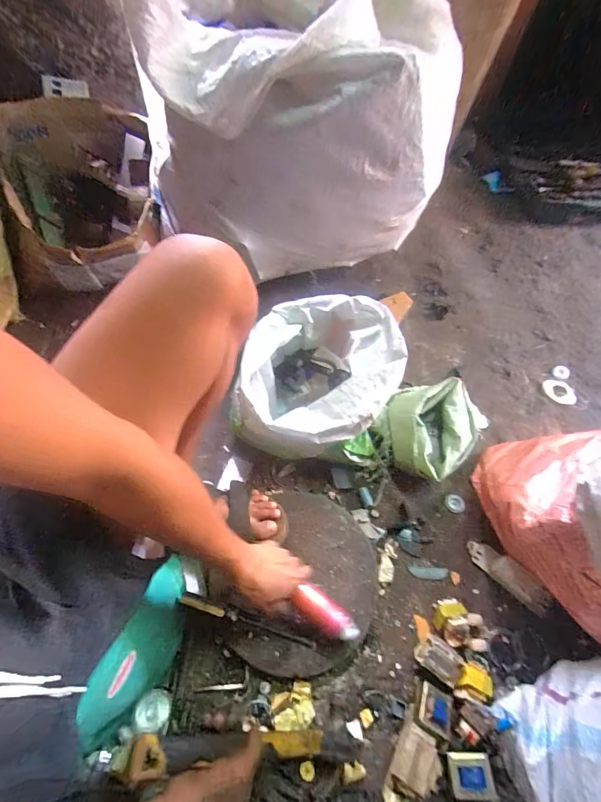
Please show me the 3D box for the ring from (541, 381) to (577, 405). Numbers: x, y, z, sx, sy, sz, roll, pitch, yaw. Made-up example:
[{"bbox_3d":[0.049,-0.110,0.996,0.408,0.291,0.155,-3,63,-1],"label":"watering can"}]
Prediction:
[{"bbox_3d":[0.581,-0.021,0.840,0.070,0.006,0.070,2,59,-3],"label":"ring"}]

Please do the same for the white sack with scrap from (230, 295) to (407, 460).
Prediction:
[{"bbox_3d":[0.027,-0.025,0.667,0.272,0.209,0.218,-6,60,-7],"label":"white sack with scrap"}]

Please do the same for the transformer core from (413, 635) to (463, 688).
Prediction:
[{"bbox_3d":[0.201,0.374,0.544,0.064,0.037,0.044,33,63,15],"label":"transformer core"}]

